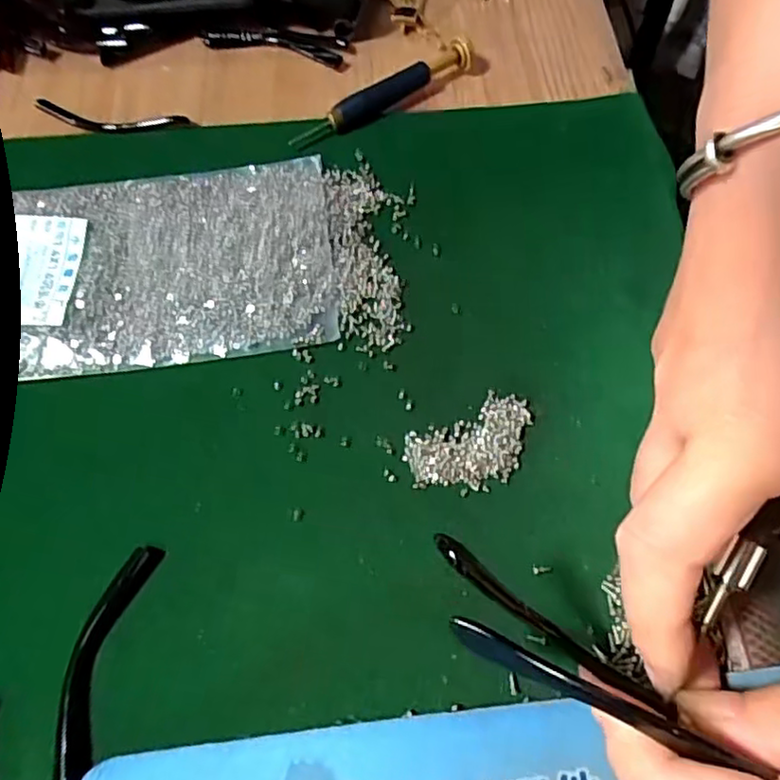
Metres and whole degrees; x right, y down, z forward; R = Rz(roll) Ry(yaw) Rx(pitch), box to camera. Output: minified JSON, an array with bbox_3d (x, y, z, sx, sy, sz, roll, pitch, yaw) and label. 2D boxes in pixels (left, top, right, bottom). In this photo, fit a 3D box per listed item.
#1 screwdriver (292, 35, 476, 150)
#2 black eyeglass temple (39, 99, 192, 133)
[{"bbox_3d":[-0.004,-0.131,0.296,0.091,0.012,0.012,-32,66,-14],"label":"screwdriver"},{"bbox_3d":[-0.129,-0.123,0.303,0.076,0.005,0.016,9,63,6],"label":"black eyeglass temple"}]

